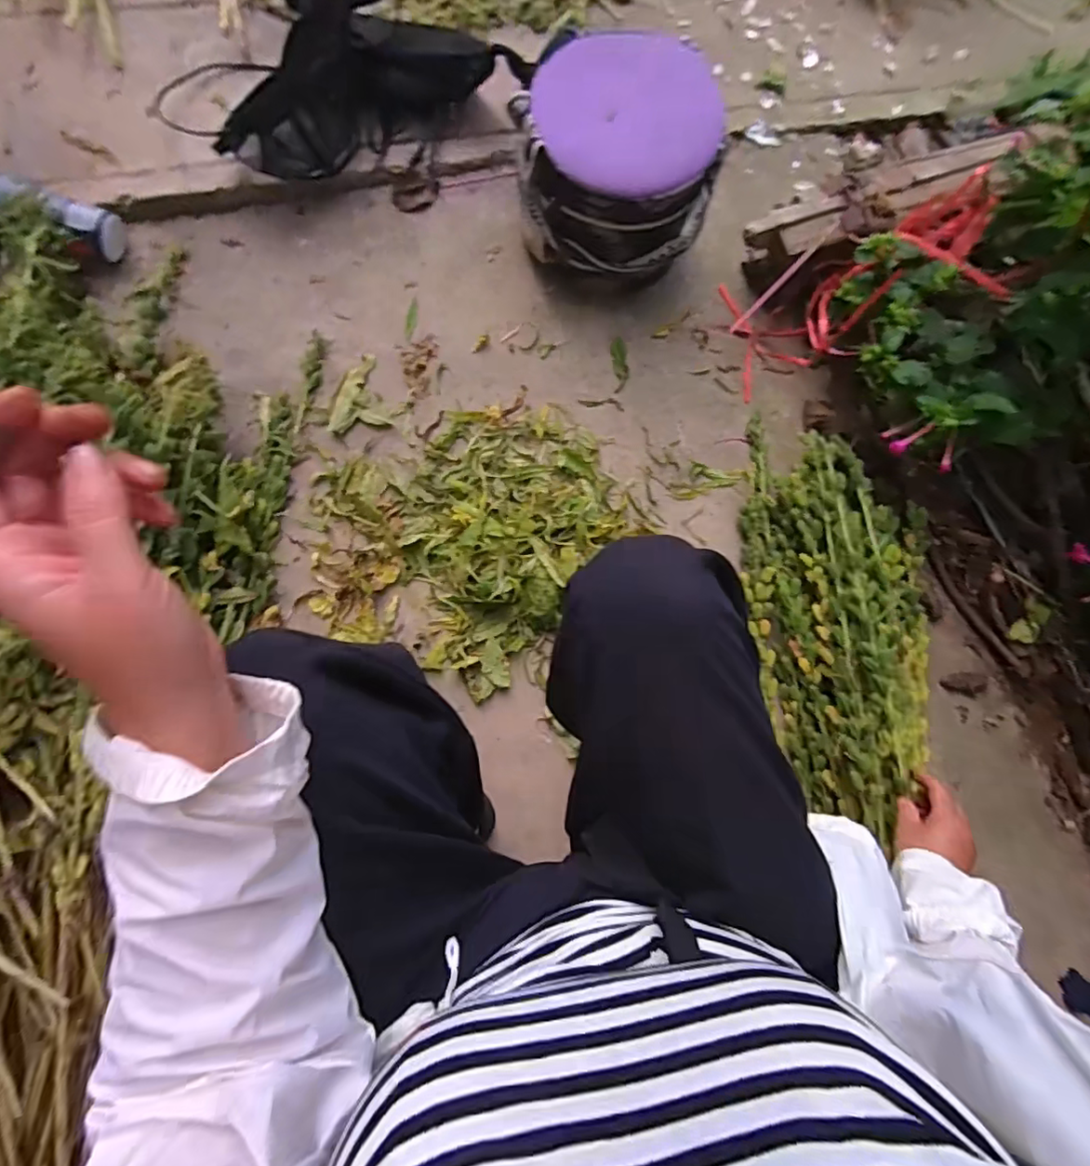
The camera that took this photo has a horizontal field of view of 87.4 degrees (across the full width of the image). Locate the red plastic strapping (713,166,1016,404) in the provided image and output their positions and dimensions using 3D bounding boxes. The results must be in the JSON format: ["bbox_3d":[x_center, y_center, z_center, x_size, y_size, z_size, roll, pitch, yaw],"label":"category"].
[{"bbox_3d":[0.396,-0.387,0.748,0.326,0.103,0.199,-24,79,33],"label":"red plastic strapping"}]

